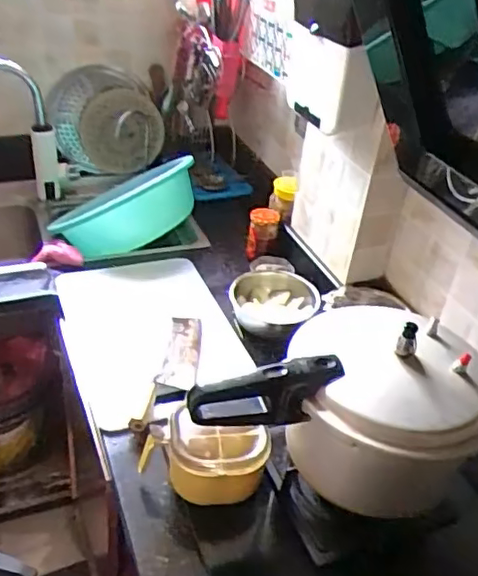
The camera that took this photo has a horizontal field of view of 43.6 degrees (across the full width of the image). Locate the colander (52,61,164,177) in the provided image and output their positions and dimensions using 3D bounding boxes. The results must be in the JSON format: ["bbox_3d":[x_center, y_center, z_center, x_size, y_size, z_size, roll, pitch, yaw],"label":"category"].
[{"bbox_3d":[-0.342,-0.438,1.562,0.265,0.239,0.135,-3,37,-13],"label":"colander"}]

